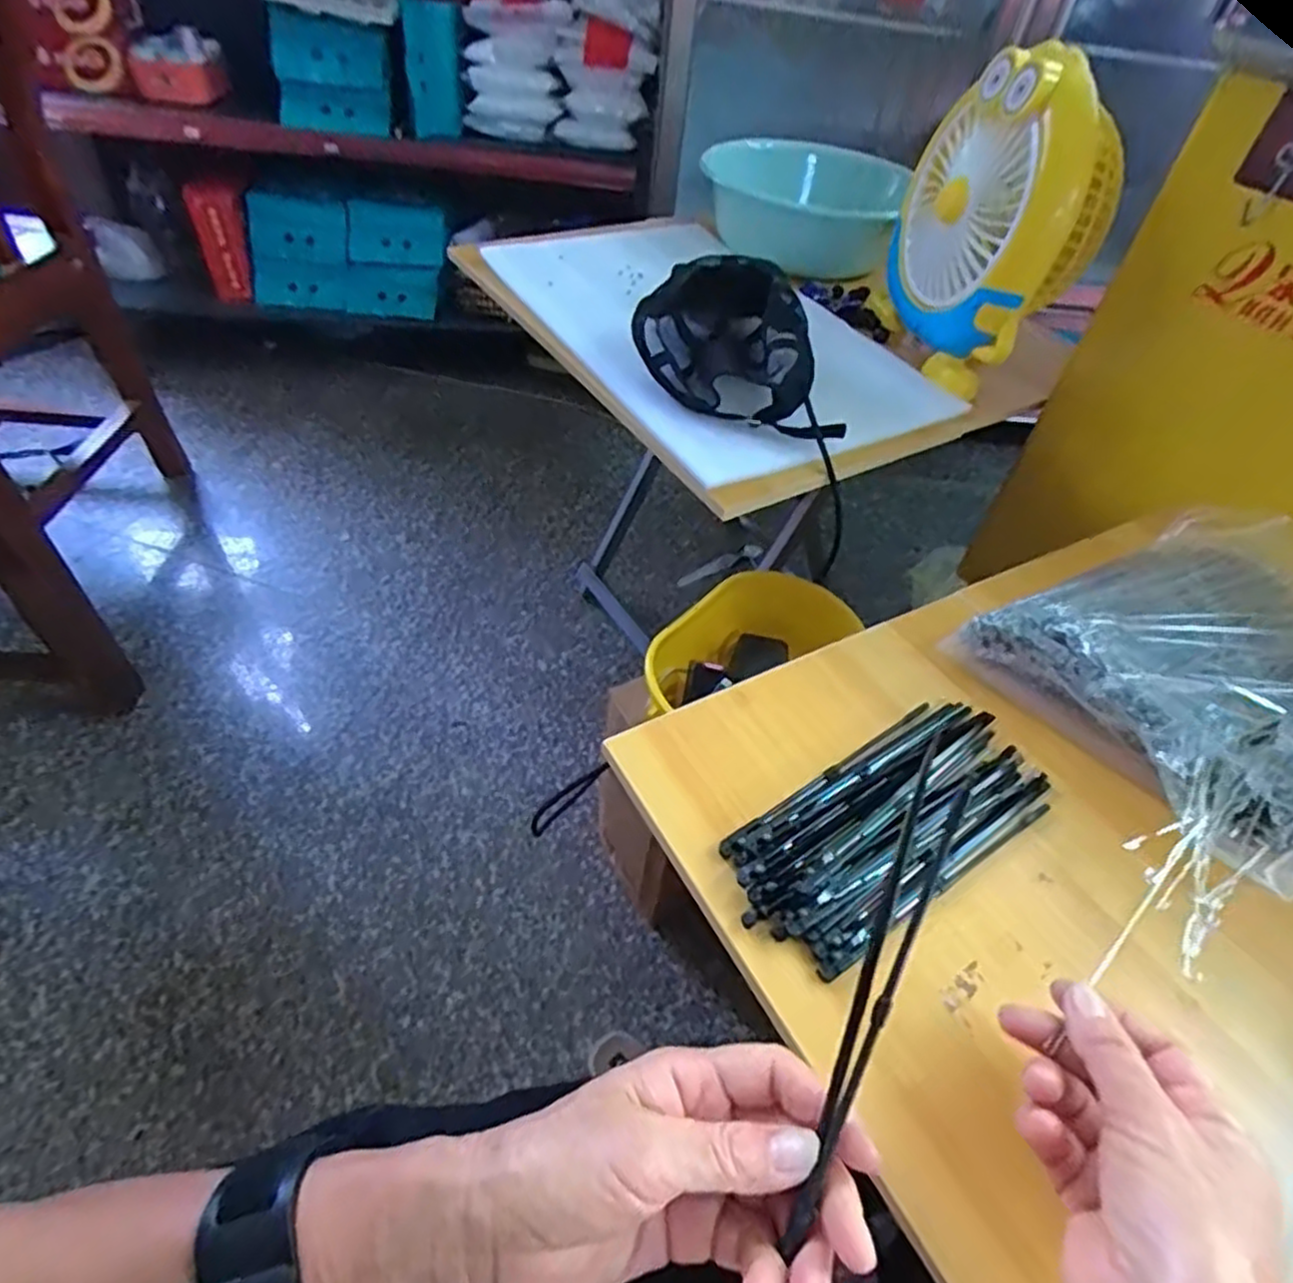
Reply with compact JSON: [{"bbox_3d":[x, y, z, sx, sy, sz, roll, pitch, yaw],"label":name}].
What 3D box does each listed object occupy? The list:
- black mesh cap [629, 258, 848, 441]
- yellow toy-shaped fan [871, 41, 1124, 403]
[{"bbox_3d":[0.082,-0.285,0.691,0.181,0.087,0.204,2,47,-5],"label":"black mesh cap"},{"bbox_3d":[0.355,-0.413,0.717,0.132,0.252,0.223,0,48,-6],"label":"yellow toy-shaped fan"}]

